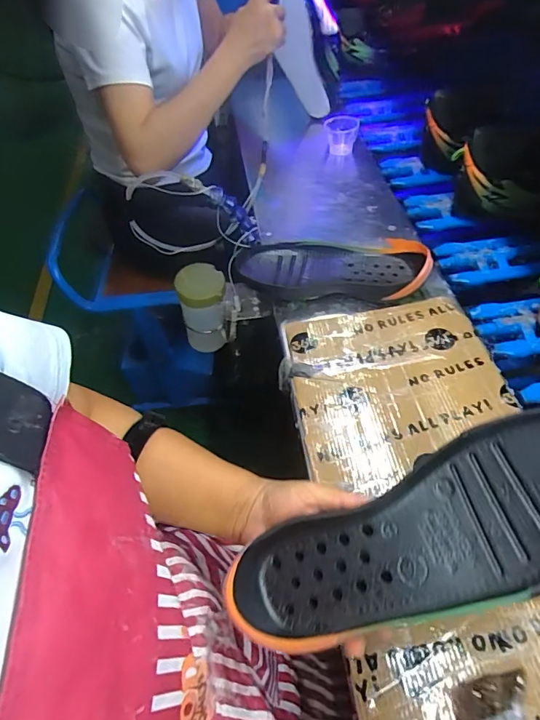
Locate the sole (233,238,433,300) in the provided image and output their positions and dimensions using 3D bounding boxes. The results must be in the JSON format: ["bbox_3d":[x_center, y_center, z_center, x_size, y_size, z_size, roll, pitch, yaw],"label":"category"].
[{"bbox_3d":[0.082,-0.128,0.626,0.256,0.049,0.099,2,51,7],"label":"sole"}]

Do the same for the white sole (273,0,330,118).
[{"bbox_3d":[0.052,-0.589,0.860,0.089,0.269,0.037,25,78,23],"label":"white sole"}]

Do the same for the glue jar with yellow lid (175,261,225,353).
[{"bbox_3d":[-0.103,-0.079,0.716,0.072,0.126,0.070,-3,50,3],"label":"glue jar with yellow lid"}]

